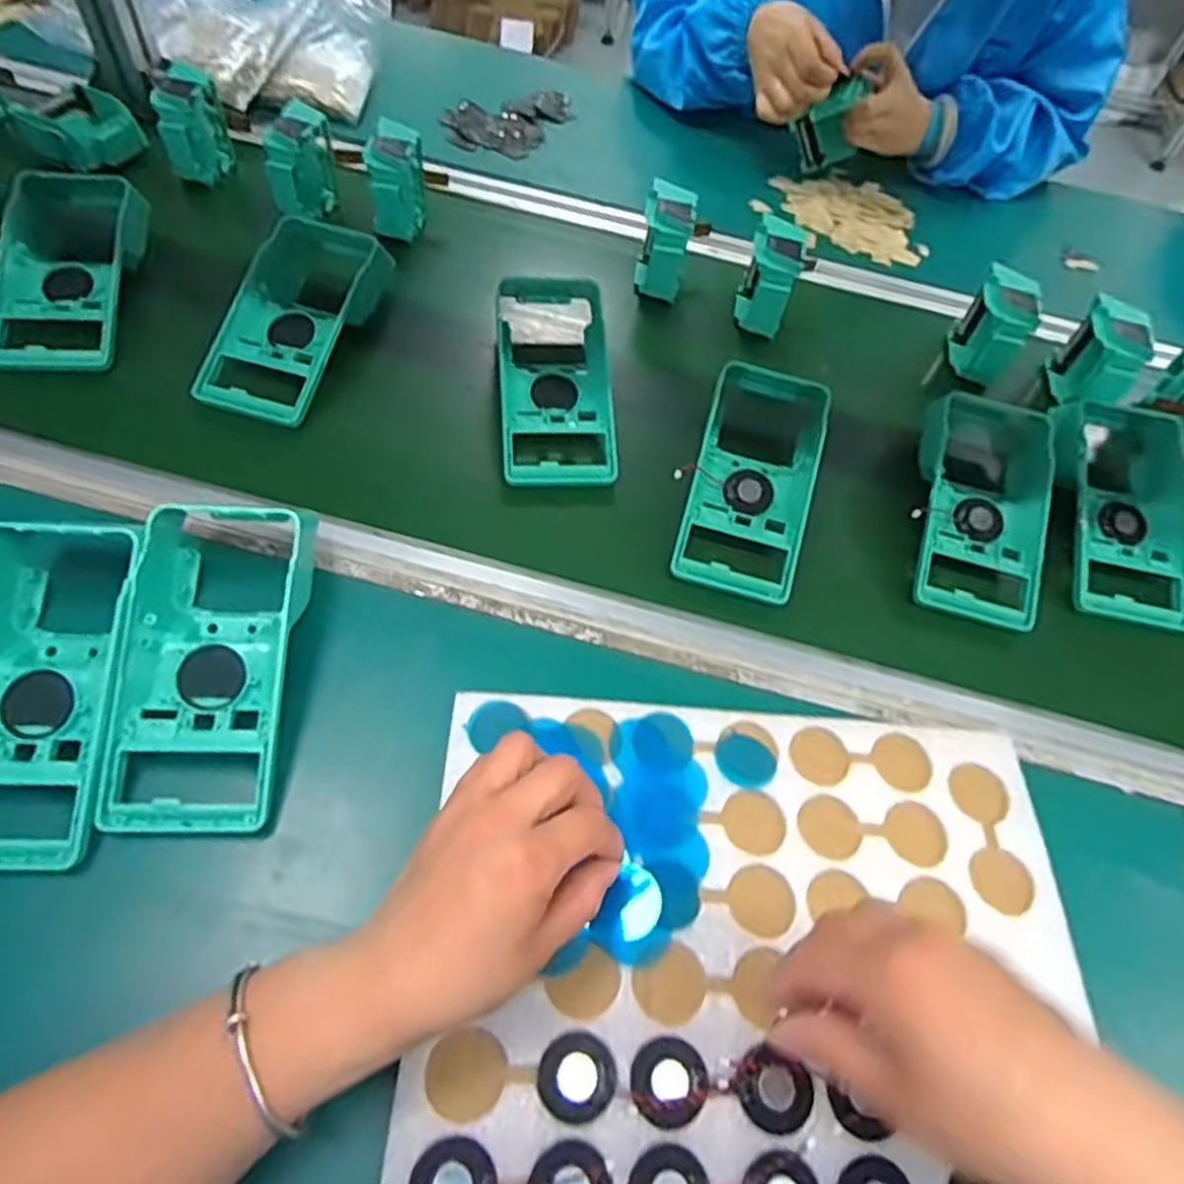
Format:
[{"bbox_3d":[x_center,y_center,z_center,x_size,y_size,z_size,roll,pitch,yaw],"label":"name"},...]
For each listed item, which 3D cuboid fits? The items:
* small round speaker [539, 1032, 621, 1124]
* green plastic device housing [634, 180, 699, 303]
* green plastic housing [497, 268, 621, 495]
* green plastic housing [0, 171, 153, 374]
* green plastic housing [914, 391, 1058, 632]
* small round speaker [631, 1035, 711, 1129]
[{"bbox_3d":[-0.006,0.213,0.327,0.033,0.006,0.033,25,61,10],"label":"small round speaker"},{"bbox_3d":[0.061,-0.295,0.639,0.043,0.073,0.058,13,57,1],"label":"green plastic device housing"},{"bbox_3d":[-0.027,-0.163,0.550,0.082,0.030,0.184,0,57,-7],"label":"green plastic housing"},{"bbox_3d":[-0.390,-0.248,0.563,0.091,0.053,0.205,0,57,-7],"label":"green plastic housing"},{"bbox_3d":[0.281,-0.065,0.537,0.085,0.047,0.192,15,57,2],"label":"green plastic housing"},{"bbox_3d":[0.034,0.218,0.332,0.032,0.005,0.033,25,61,11],"label":"small round speaker"}]

